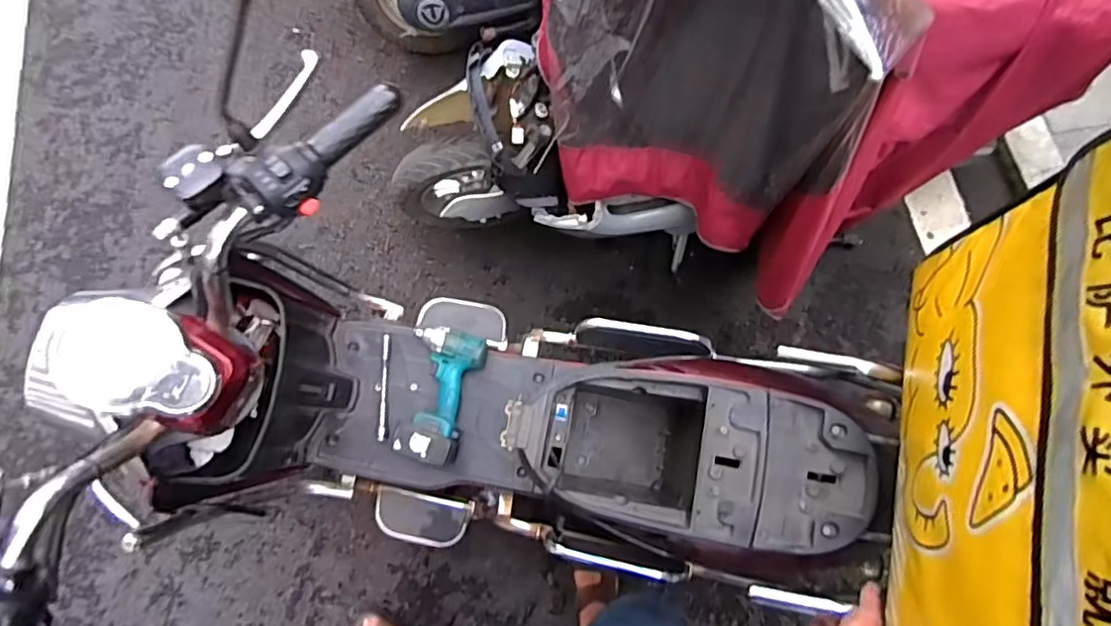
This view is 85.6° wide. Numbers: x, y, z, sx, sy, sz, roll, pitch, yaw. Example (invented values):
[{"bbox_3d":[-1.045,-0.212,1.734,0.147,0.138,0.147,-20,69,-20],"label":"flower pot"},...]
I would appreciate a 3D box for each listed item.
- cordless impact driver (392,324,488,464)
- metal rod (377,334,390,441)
[{"bbox_3d":[-0.213,0.153,1.124,0.121,0.089,0.242,12,79,4],"label":"cordless impact driver"},{"bbox_3d":[-0.329,0.141,1.153,0.014,0.012,0.201,-1,78,1],"label":"metal rod"}]

